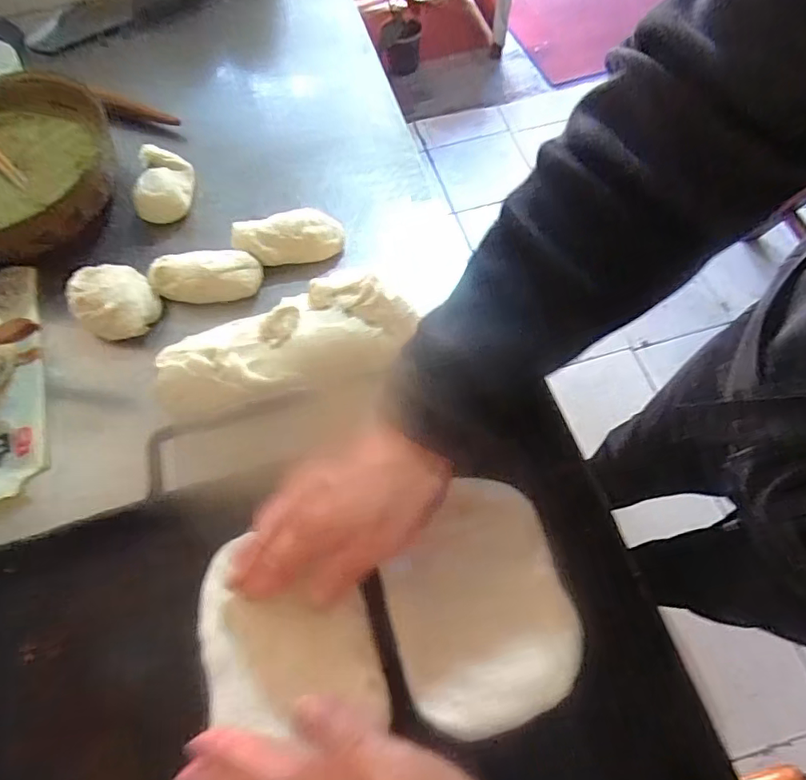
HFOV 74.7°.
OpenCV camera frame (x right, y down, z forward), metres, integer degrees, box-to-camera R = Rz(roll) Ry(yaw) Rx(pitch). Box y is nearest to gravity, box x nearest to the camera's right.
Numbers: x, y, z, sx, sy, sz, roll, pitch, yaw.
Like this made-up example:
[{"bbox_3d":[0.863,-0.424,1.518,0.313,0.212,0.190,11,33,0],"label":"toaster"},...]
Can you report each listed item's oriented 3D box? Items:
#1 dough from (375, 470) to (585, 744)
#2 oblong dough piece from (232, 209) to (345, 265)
[{"bbox_3d":[0.049,0.139,0.355,0.115,0.011,0.148,-14,64,-5],"label":"dough"},{"bbox_3d":[-0.120,-0.161,0.559,0.110,0.032,0.043,-12,64,-4],"label":"oblong dough piece"}]

